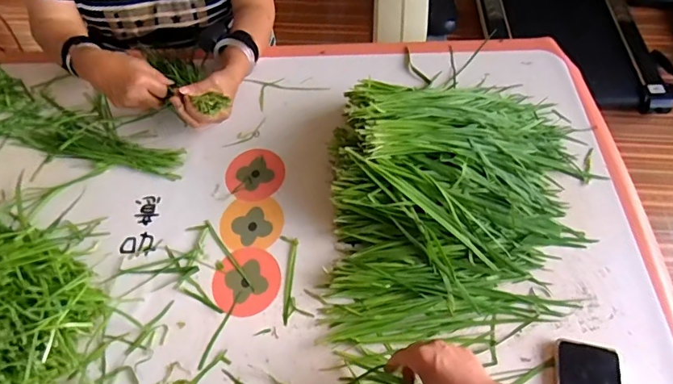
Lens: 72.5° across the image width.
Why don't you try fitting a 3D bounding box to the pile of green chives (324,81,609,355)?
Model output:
[{"bbox_3d":[0.189,-0.008,0.652,0.393,0.118,0.444,3,59,3],"label":"pile of green chives"}]

